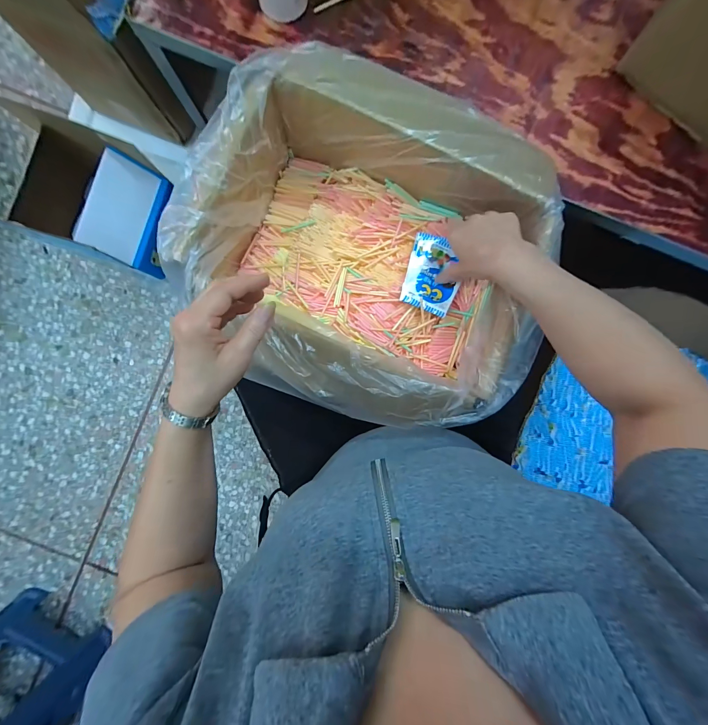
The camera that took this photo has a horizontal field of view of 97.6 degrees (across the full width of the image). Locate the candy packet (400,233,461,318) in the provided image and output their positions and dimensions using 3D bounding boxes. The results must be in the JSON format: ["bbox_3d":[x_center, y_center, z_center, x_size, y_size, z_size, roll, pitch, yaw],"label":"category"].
[{"bbox_3d":[0.121,-0.136,0.471,0.076,0.025,0.118,16,89,-3],"label":"candy packet"}]

